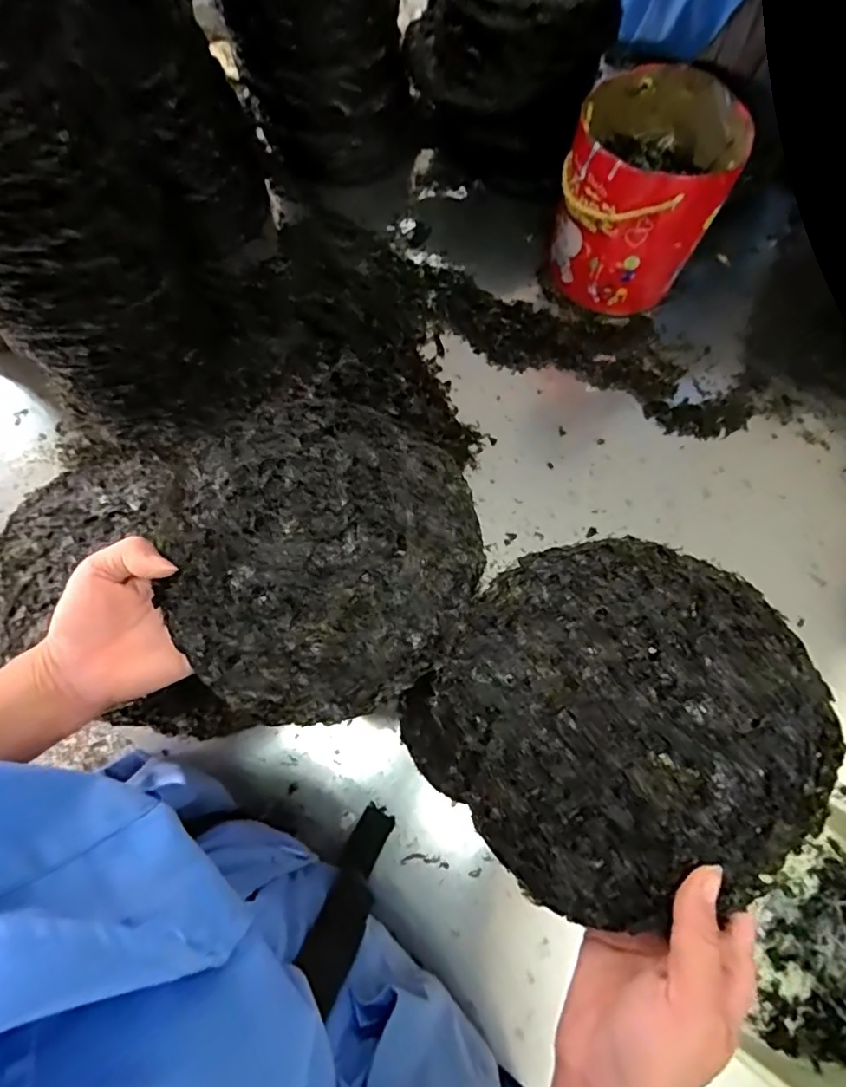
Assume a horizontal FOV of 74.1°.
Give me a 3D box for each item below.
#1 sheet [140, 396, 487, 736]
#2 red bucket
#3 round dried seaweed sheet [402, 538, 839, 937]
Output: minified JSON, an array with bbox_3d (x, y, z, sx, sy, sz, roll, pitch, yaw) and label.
[{"bbox_3d":[-0.060,0.004,0.344,0.187,0.037,0.182,0,72,1],"label":"sheet"},{"bbox_3d":[0.251,-0.401,0.660,0.168,0.185,0.181,21,73,8],"label":"red bucket"},{"bbox_3d":[0.103,0.091,0.301,0.189,0.009,0.184,-5,70,13],"label":"round dried seaweed sheet"}]

